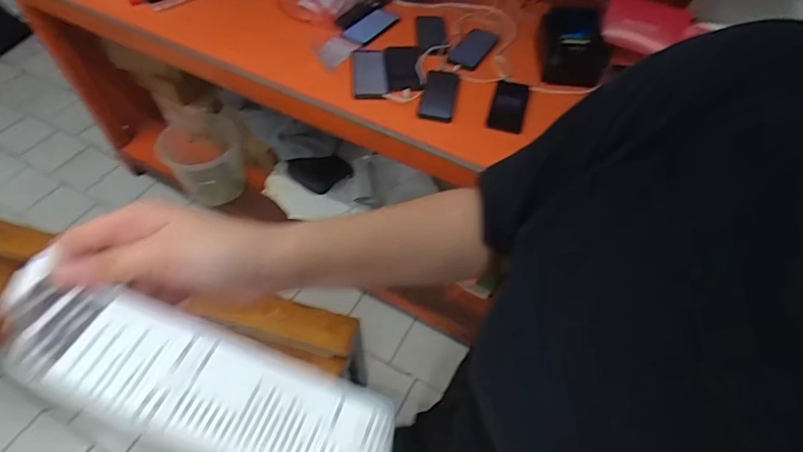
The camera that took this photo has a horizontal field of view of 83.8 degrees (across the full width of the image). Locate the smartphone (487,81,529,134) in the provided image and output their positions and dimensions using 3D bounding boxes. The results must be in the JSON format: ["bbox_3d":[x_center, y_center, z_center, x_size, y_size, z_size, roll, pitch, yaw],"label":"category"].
[{"bbox_3d":[0.226,-0.254,0.939,0.072,0.012,0.141,19,63,-2],"label":"smartphone"}]

